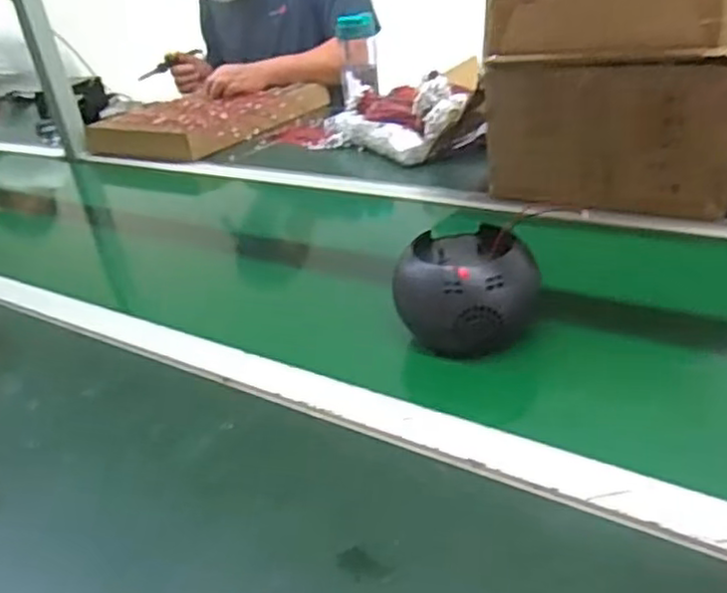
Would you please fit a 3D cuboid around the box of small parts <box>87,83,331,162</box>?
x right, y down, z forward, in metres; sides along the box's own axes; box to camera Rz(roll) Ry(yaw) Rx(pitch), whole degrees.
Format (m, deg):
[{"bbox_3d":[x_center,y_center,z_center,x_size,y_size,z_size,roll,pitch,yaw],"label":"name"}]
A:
[{"bbox_3d":[-0.306,-0.378,1.476,0.339,0.064,0.415,11,34,31],"label":"box of small parts"}]

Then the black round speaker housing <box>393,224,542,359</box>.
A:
[{"bbox_3d":[0.094,-0.005,0.651,0.122,0.093,0.129,-4,29,7],"label":"black round speaker housing"}]

